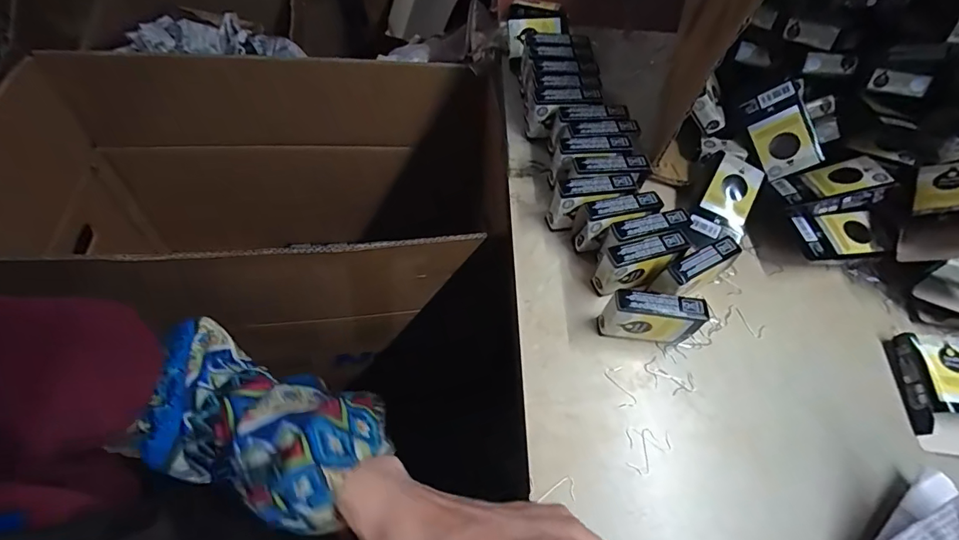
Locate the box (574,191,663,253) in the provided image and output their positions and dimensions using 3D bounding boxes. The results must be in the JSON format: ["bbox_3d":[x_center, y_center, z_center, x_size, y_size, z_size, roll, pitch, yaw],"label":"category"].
[{"bbox_3d":[0.128,-0.047,0.432,0.072,0.050,0.026,-12,63,-10],"label":"box"}]

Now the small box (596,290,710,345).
[{"bbox_3d":[0.143,0.041,0.387,0.076,0.054,0.023,7,61,0],"label":"small box"}]

